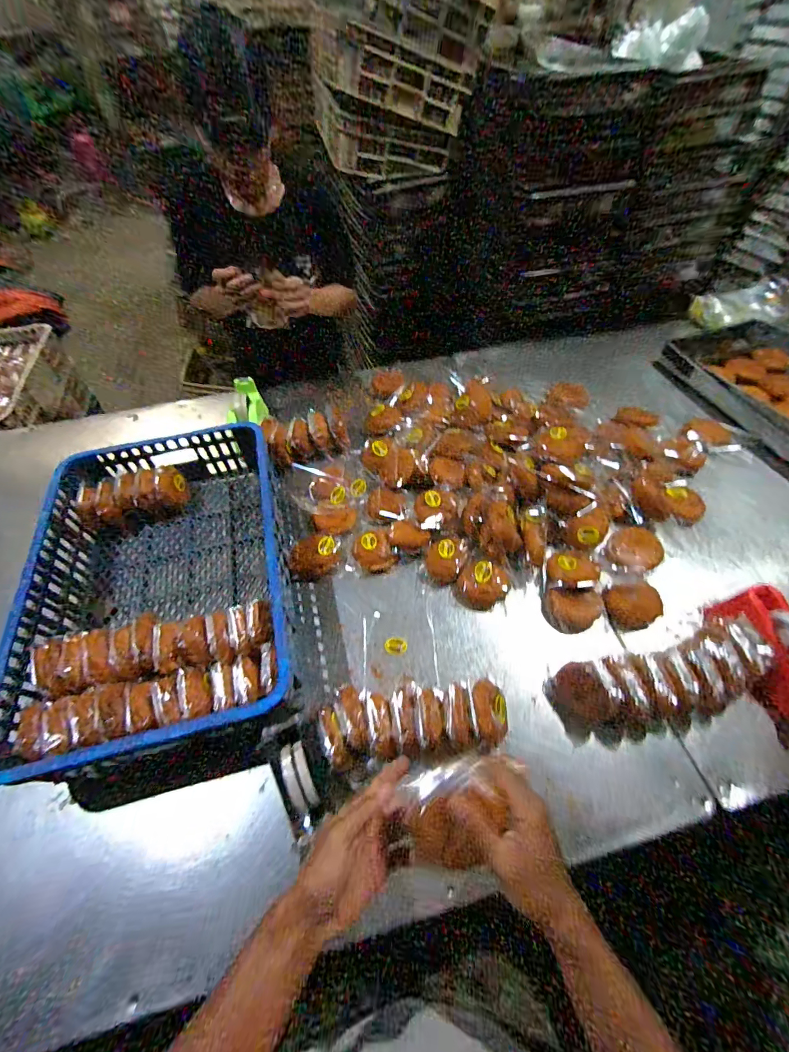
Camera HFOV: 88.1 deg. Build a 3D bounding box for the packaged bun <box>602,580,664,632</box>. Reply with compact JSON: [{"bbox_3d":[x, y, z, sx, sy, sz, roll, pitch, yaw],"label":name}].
[{"bbox_3d":[0.454,0.146,0.773,0.093,0.038,0.084,-22,59,-11],"label":"packaged bun"}]

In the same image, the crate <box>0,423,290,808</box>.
[{"bbox_3d":[-0.428,0.088,0.778,0.427,0.140,0.633,-13,57,-5],"label":"crate"}]

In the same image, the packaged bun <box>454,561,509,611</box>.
[{"bbox_3d":[0.168,0.115,0.792,0.091,0.045,0.084,-1,53,1],"label":"packaged bun"}]

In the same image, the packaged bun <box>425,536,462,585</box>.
[{"bbox_3d":[0.101,0.070,0.822,0.081,0.040,0.089,-1,53,1],"label":"packaged bun"}]

